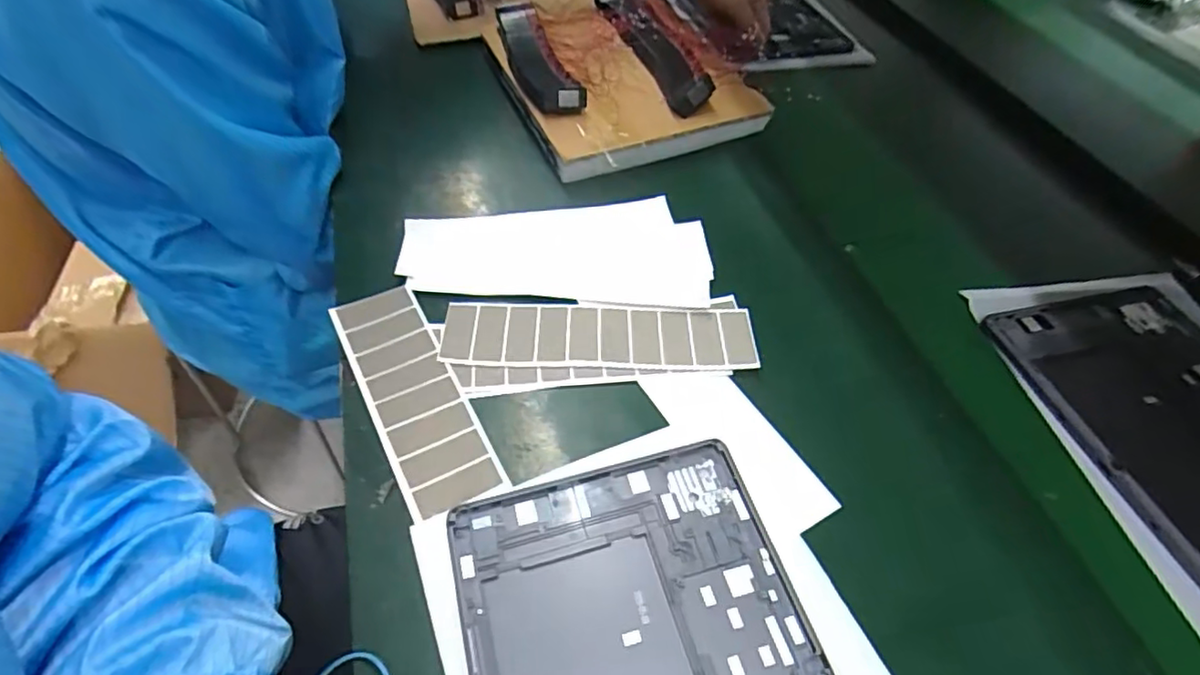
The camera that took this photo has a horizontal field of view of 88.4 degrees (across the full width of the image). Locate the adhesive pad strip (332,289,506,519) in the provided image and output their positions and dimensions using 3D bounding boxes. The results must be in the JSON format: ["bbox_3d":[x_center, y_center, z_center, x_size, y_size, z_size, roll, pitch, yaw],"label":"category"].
[{"bbox_3d":[-0.121,0.033,0.395,0.053,0.005,0.171,-22,55,-22],"label":"adhesive pad strip"}]

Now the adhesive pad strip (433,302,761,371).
[{"bbox_3d":[0.000,-0.001,0.433,0.213,0.006,0.055,1,49,-2],"label":"adhesive pad strip"}]

